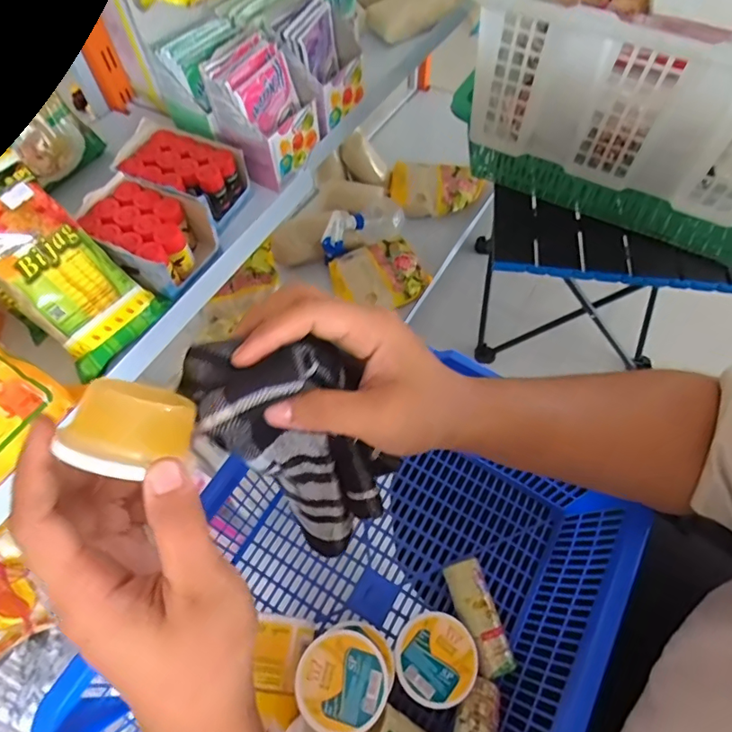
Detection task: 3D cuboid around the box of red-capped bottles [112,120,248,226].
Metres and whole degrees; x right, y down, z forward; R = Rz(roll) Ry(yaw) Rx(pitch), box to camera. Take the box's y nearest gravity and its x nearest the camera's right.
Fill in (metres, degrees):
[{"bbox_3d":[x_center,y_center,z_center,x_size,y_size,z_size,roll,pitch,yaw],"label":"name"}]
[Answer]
[{"bbox_3d":[-0.186,-0.196,0.512,0.112,0.051,0.079,22,62,14],"label":"box of red-capped bottles"}]

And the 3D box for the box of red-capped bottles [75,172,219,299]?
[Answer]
[{"bbox_3d":[-0.206,-0.122,0.472,0.110,0.051,0.084,21,62,14],"label":"box of red-capped bottles"}]

